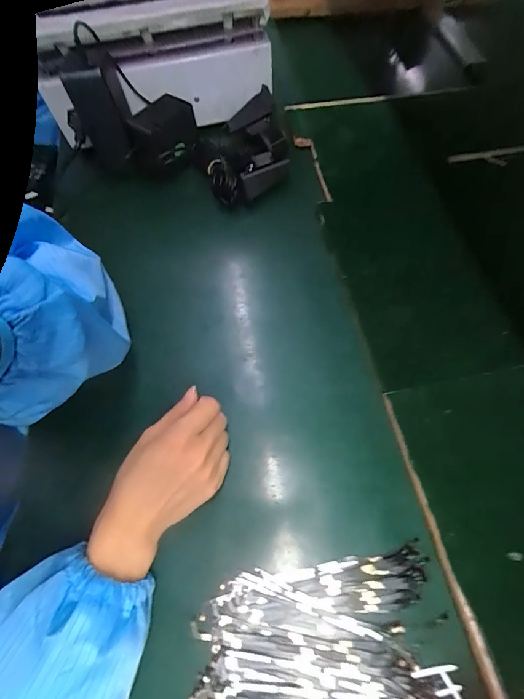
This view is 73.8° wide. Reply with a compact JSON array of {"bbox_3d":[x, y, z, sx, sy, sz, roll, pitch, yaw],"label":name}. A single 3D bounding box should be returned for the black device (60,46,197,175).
[{"bbox_3d":[-0.151,-0.289,0.426,0.121,0.111,0.085,13,65,5],"label":"black device"}]

